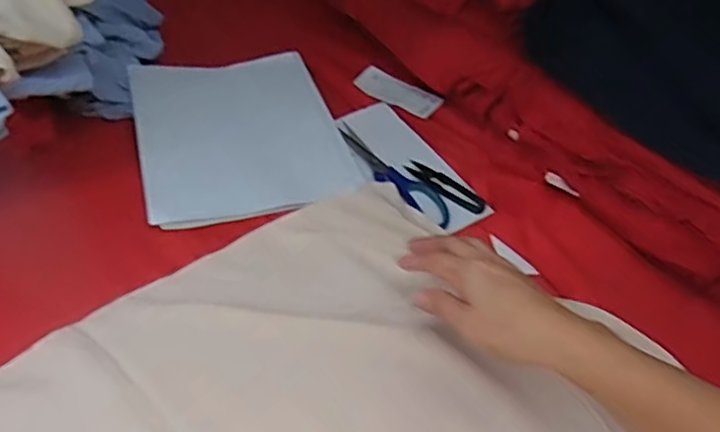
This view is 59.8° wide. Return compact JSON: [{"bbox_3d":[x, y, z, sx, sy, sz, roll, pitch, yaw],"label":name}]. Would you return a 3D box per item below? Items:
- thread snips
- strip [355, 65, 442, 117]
[{"bbox_3d":[0.089,-0.034,0.660,0.023,0.005,0.099,-31,53,-33],"label":"thread snips"},{"bbox_3d":[0.046,-0.155,0.779,0.109,0.005,0.049,32,57,17],"label":"strip"}]

